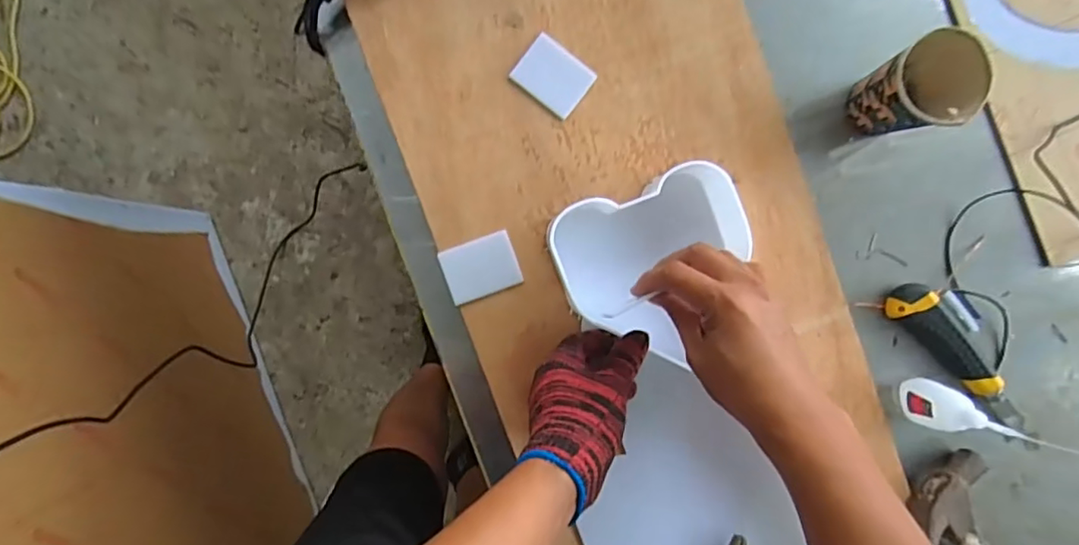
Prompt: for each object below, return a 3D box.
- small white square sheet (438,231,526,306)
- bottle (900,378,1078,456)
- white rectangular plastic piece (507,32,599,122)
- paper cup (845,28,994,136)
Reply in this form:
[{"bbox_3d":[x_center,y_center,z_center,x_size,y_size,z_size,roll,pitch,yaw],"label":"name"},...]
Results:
[{"bbox_3d":[-0.052,-0.004,0.518,0.064,0.004,0.050,-19,94,-3],"label":"small white square sheet"},{"bbox_3d":[0.366,0.125,0.493,0.031,0.142,0.040,22,91,-5],"label":"bottle"},{"bbox_3d":[0.012,-0.174,0.519,0.063,0.004,0.051,37,89,-5],"label":"white rectangular plastic piece"},{"bbox_3d":[0.321,-0.156,0.504,0.073,0.088,0.071,0,92,-4],"label":"paper cup"}]

